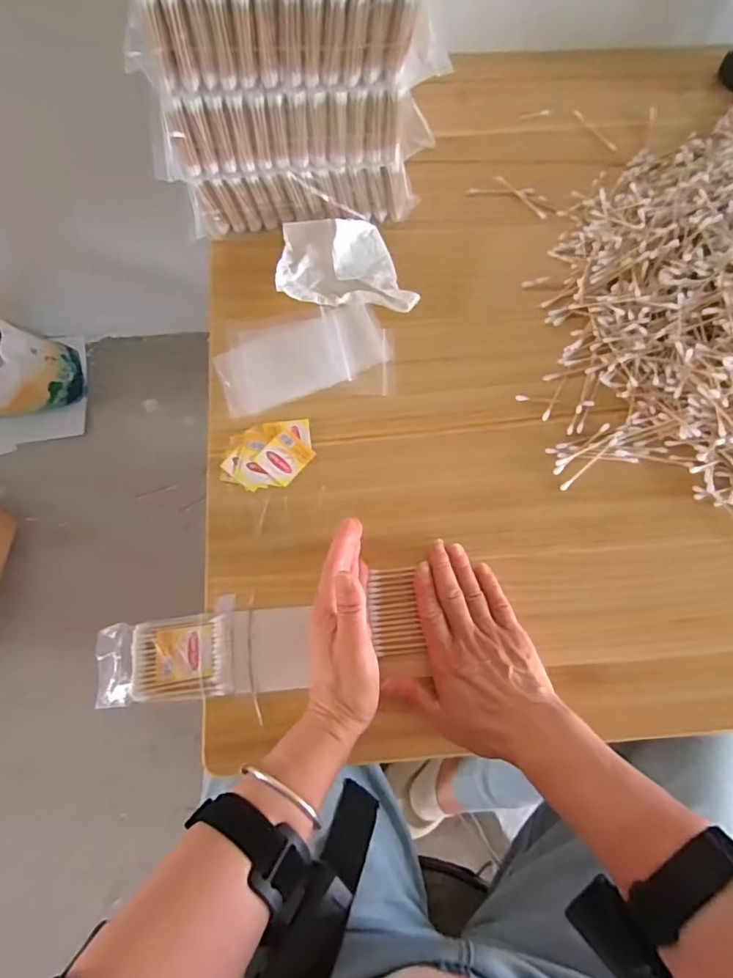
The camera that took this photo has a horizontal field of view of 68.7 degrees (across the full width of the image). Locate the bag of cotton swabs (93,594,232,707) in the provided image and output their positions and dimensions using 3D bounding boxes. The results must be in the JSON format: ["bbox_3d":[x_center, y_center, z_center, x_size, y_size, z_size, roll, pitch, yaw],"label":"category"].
[{"bbox_3d":[-0.169,0.136,0.445,0.115,0.024,0.076,-5,70,-3],"label":"bag of cotton swabs"}]

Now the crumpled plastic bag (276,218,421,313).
[{"bbox_3d":[-0.019,-0.237,0.567,0.139,0.031,0.101,4,70,0],"label":"crumpled plastic bag"}]

